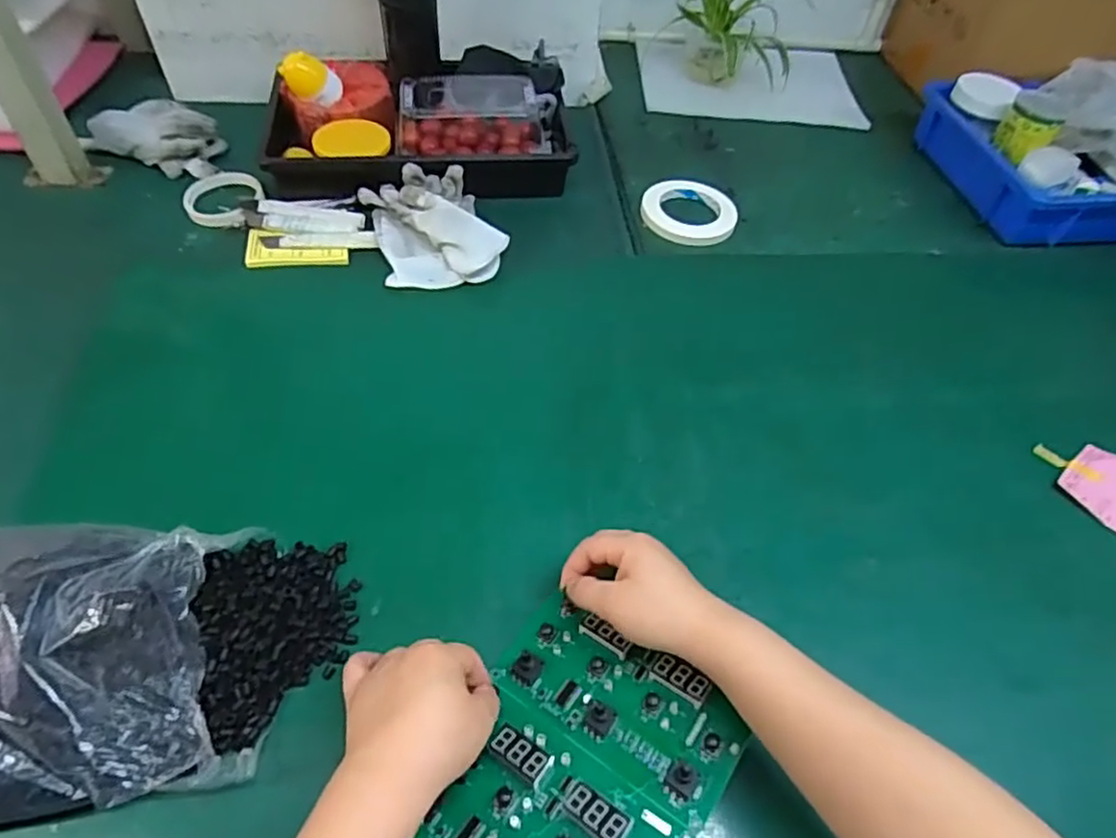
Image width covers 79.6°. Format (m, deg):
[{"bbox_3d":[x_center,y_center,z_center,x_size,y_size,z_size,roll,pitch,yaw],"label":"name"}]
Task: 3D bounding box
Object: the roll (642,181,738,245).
[{"bbox_3d":[0.162,-0.257,0.829,0.114,0.014,0.117,2,51,-3],"label":"roll"}]

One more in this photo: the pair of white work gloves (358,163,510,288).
[{"bbox_3d":[-0.138,-0.216,0.755,0.143,0.048,0.164,-11,53,-13],"label":"pair of white work gloves"}]

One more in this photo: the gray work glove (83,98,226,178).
[{"bbox_3d":[-0.493,-0.353,0.832,0.154,0.047,0.101,11,51,5],"label":"gray work glove"}]

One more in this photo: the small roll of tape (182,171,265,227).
[{"bbox_3d":[-0.394,-0.256,0.783,0.098,0.021,0.085,14,52,7],"label":"small roll of tape"}]

